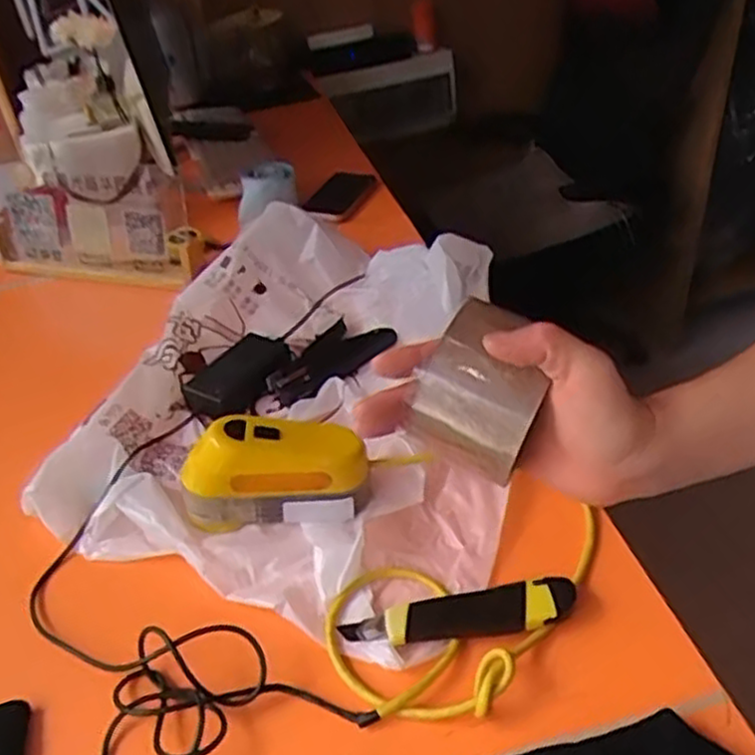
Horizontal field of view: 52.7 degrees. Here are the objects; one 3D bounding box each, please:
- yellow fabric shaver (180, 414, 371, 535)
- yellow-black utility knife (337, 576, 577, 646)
[{"bbox_3d":[-0.088,0.075,0.648,0.156,0.068,0.068,-2,38,3],"label":"yellow fabric shaver"},{"bbox_3d":[0.062,0.172,0.561,0.172,0.012,0.038,-8,39,-5],"label":"yellow-black utility knife"}]

